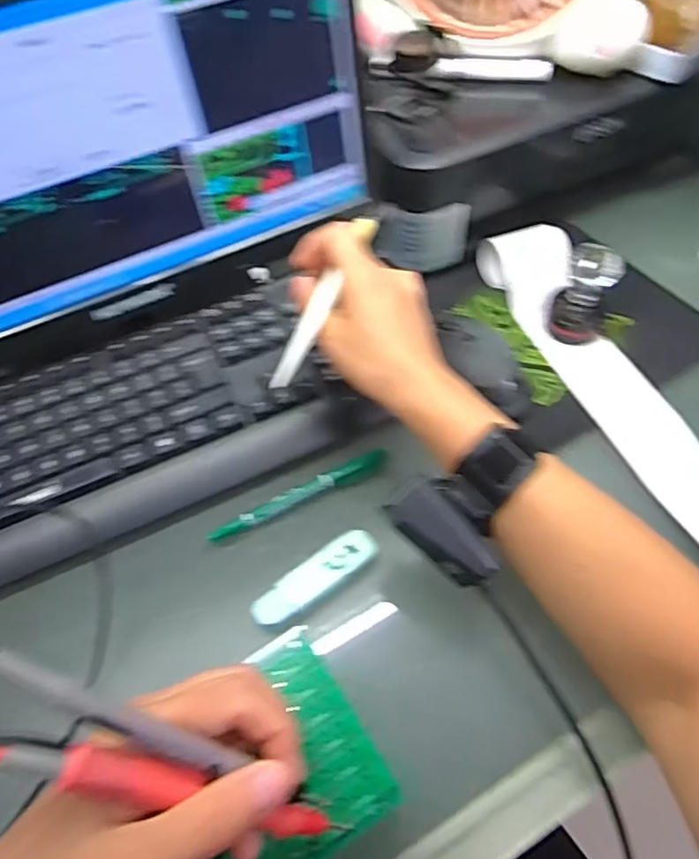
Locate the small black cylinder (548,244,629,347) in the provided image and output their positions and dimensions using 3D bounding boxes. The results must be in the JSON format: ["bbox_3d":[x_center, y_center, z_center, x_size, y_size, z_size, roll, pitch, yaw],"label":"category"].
[{"bbox_3d":[0.192,-0.112,0.495,0.049,0.073,0.048,21,58,17],"label":"small black cylinder"}]

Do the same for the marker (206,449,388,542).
[{"bbox_3d":[-0.035,0.046,0.429,0.134,0.010,0.013,-22,56,-13],"label":"marker"}]

